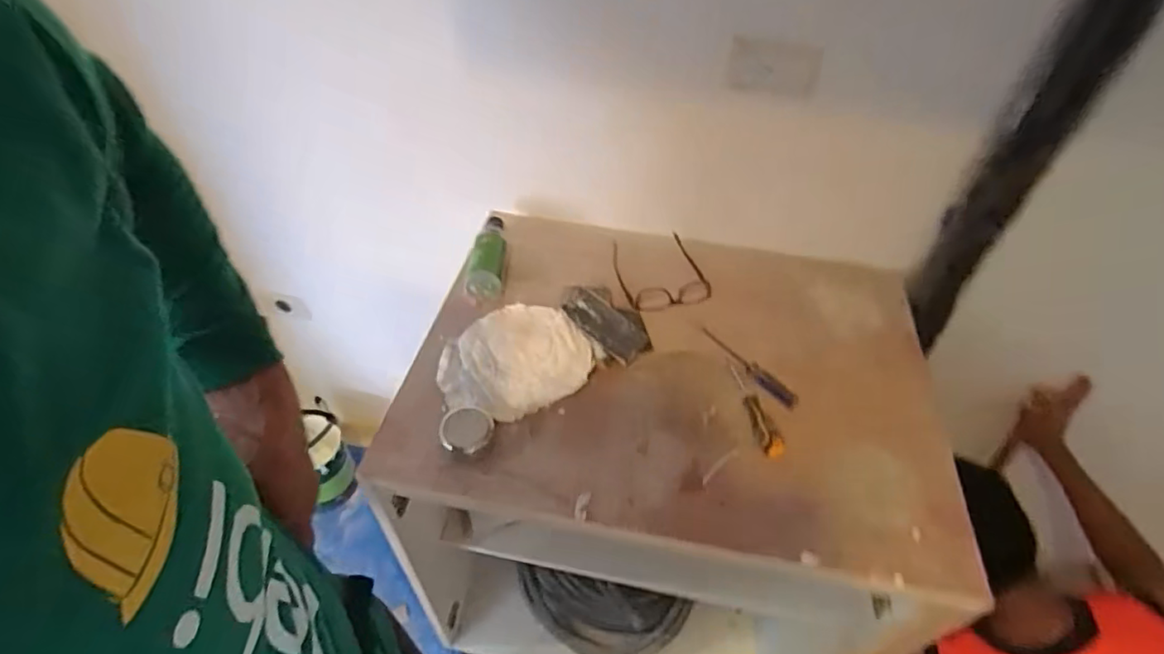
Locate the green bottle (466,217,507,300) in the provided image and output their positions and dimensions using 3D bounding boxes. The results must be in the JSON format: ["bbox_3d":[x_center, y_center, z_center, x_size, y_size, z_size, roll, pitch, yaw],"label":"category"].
[{"bbox_3d":[-0.155,-0.125,0.932,0.061,0.054,0.186,2,47,-1],"label":"green bottle"}]

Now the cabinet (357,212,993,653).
[{"bbox_3d":[0.104,0.308,1.103,0.767,0.825,0.566,9,47,6],"label":"cabinet"}]

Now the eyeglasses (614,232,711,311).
[{"bbox_3d":[0.132,-0.094,0.969,0.146,0.039,0.171,-8,48,-9],"label":"eyeglasses"}]

